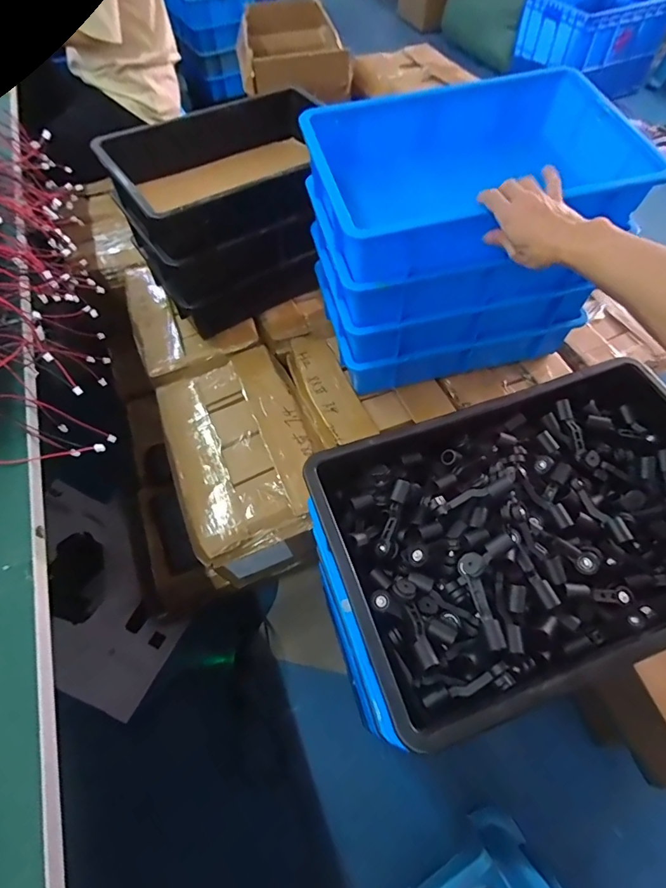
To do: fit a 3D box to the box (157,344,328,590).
[{"bbox_3d":[-0.149,0.042,0.814,0.236,0.194,0.356,-19,59,-10],"label":"box"}]

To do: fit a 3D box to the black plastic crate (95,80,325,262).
[{"bbox_3d":[-0.171,-0.477,0.776,0.401,0.089,0.310,-22,60,-12],"label":"black plastic crate"}]

